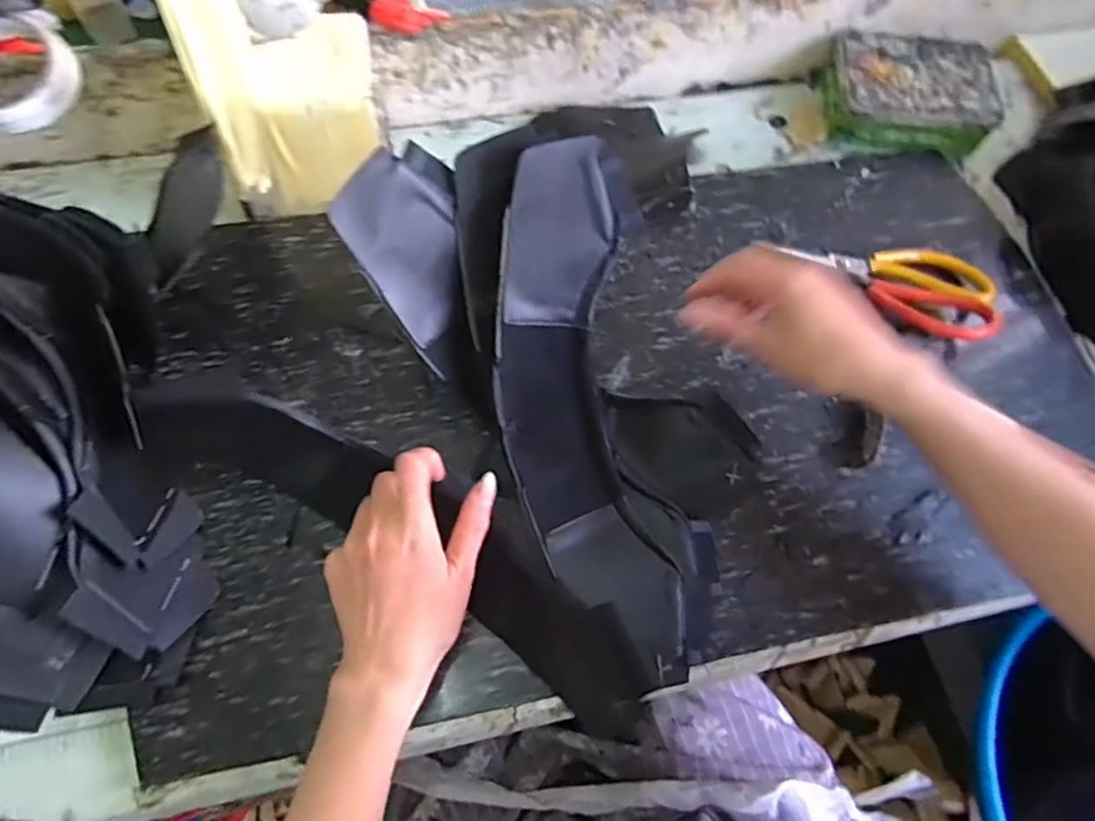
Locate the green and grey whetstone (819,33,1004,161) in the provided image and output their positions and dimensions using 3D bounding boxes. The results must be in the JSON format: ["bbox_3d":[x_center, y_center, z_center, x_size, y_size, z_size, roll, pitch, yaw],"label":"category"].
[{"bbox_3d":[0.360,-0.317,0.637,0.156,0.043,0.117,8,65,2],"label":"green and grey whetstone"}]

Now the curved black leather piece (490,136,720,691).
[{"bbox_3d":[0.029,0.003,0.409,0.111,0.065,0.319,-13,93,-8],"label":"curved black leather piece"}]

